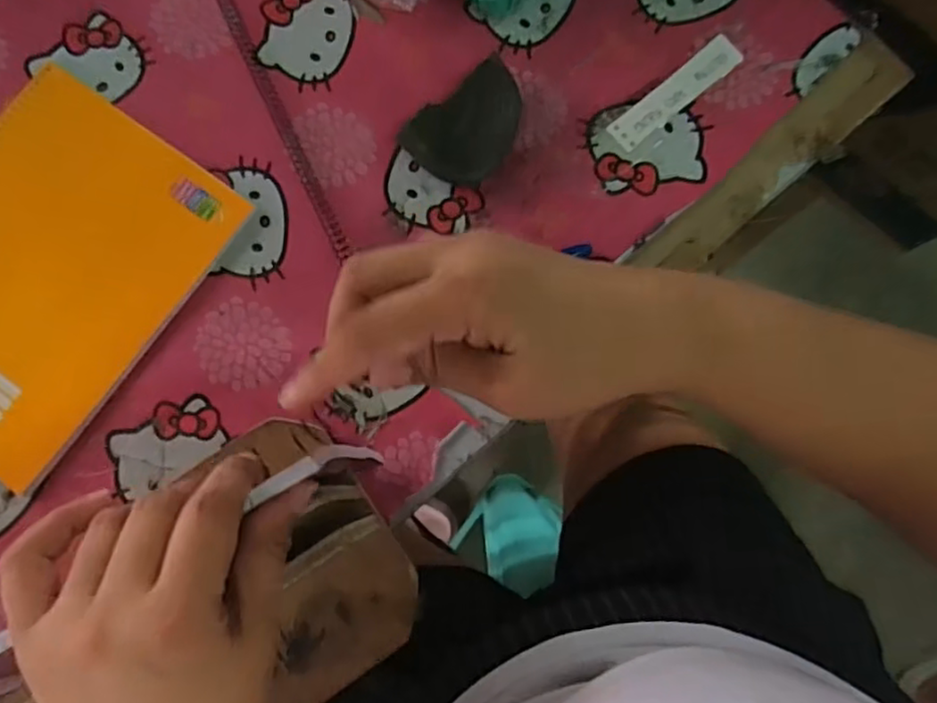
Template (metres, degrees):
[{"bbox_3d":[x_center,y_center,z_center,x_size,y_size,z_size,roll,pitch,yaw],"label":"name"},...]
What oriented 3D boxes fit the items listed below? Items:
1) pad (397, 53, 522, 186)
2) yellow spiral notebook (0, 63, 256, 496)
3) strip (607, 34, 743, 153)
[{"bbox_3d":[0.004,-0.156,0.482,0.091,0.023,0.065,-38,82,-5],"label":"pad"},{"bbox_3d":[-0.303,-0.059,0.478,0.196,0.009,0.244,35,83,6],"label":"yellow spiral notebook"},{"bbox_3d":[0.150,-0.188,0.495,0.112,0.004,0.027,-38,80,-4],"label":"strip"}]

